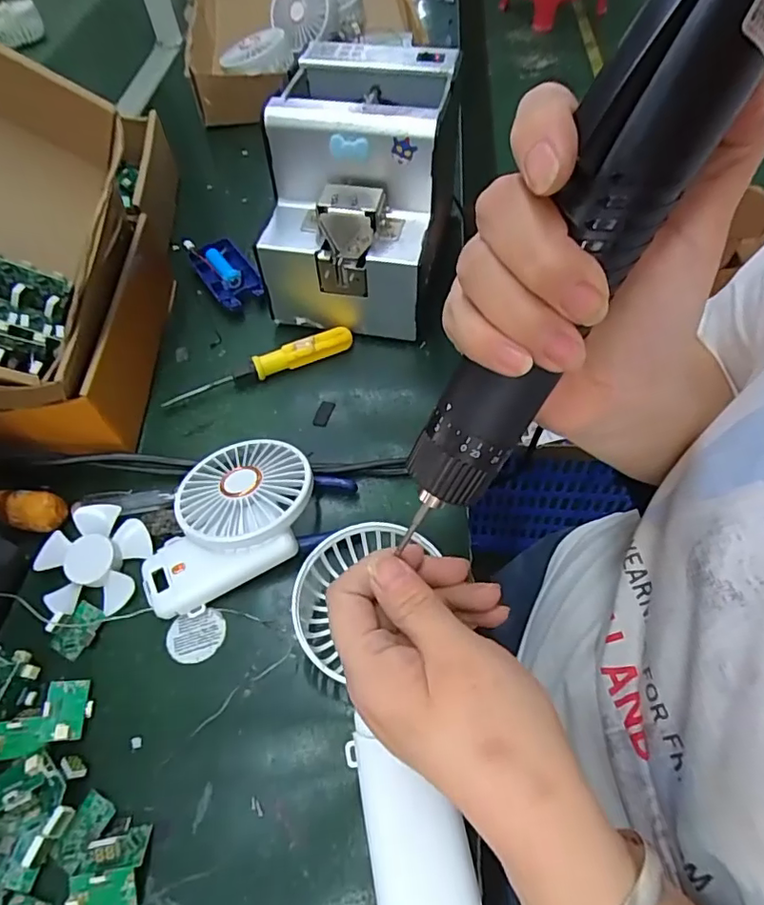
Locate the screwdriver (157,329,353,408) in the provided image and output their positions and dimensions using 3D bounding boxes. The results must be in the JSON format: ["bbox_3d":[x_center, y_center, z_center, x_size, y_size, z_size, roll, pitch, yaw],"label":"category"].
[{"bbox_3d":[-0.096,-0.069,0.438,0.151,0.021,0.017,-22,58,-11],"label":"screwdriver"}]

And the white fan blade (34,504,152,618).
[{"bbox_3d":[-0.186,0.069,0.353,0.070,0.014,0.069,-2,57,2],"label":"white fan blade"}]

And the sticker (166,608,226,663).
[{"bbox_3d":[-0.111,0.110,0.328,0.034,0.004,0.029,-15,57,-7],"label":"sticker"}]

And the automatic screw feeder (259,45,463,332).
[{"bbox_3d":[-0.007,-0.207,0.446,0.143,0.150,0.169,8,58,8],"label":"automatic screw feeder"}]

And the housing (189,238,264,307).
[{"bbox_3d":[-0.144,-0.166,0.507,0.042,0.018,0.092,-30,60,-16],"label":"housing"}]

